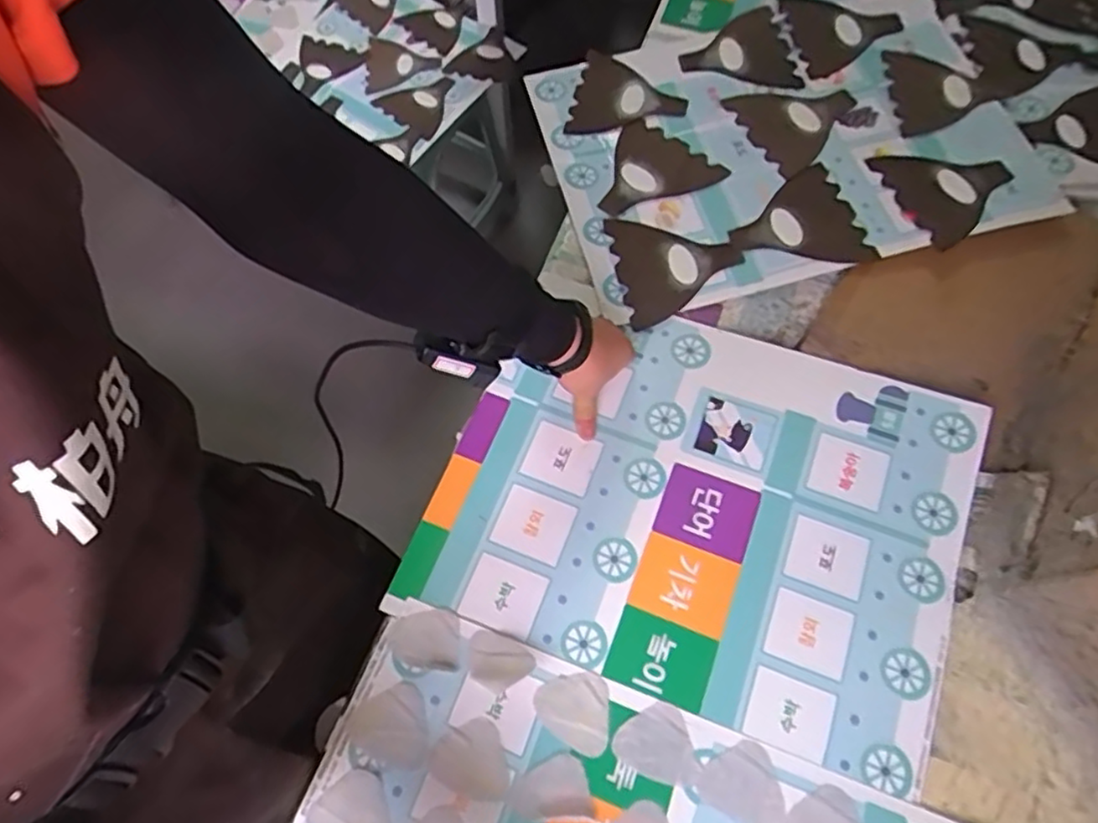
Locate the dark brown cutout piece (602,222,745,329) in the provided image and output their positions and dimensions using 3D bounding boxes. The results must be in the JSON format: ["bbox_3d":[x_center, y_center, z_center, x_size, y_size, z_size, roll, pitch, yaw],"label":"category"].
[{"bbox_3d":[0.136,-0.156,0.714,0.128,0.010,0.137,-10,64,-3],"label":"dark brown cutout piece"}]

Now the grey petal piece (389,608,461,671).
[{"bbox_3d":[-0.105,0.195,0.568,0.058,0.004,0.051,-5,66,-1],"label":"grey petal piece"}]

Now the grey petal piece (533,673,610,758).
[{"bbox_3d":[0.019,0.244,0.537,0.058,0.004,0.058,-5,66,-1],"label":"grey petal piece"}]

